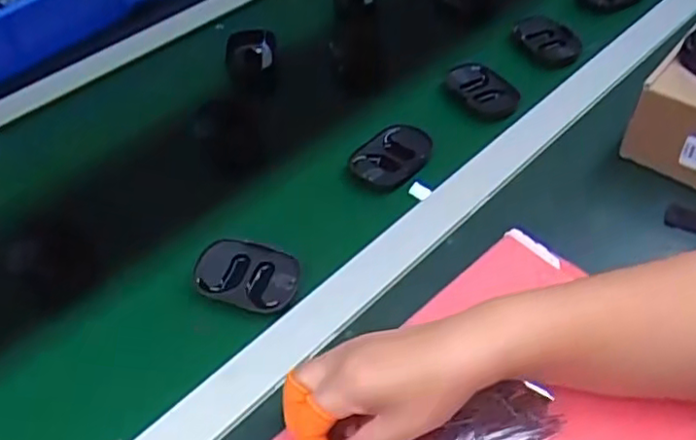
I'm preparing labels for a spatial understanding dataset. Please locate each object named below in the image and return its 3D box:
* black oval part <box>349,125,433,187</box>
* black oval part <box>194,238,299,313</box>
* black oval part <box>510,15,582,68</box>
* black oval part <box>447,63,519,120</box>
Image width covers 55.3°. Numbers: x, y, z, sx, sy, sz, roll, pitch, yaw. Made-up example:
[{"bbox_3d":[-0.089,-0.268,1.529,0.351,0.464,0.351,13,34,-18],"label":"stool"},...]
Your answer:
[{"bbox_3d":[0.042,-0.062,0.650,0.089,0.019,0.061,-35,51,-28],"label":"black oval part"},{"bbox_3d":[-0.085,0.045,0.543,0.085,0.024,0.058,9,45,13],"label":"black oval part"},{"bbox_3d":[0.238,-0.213,0.791,0.066,0.014,0.104,-12,42,-4],"label":"black oval part"},{"bbox_3d":[0.148,-0.140,0.723,0.061,0.015,0.098,-15,42,-8],"label":"black oval part"}]

